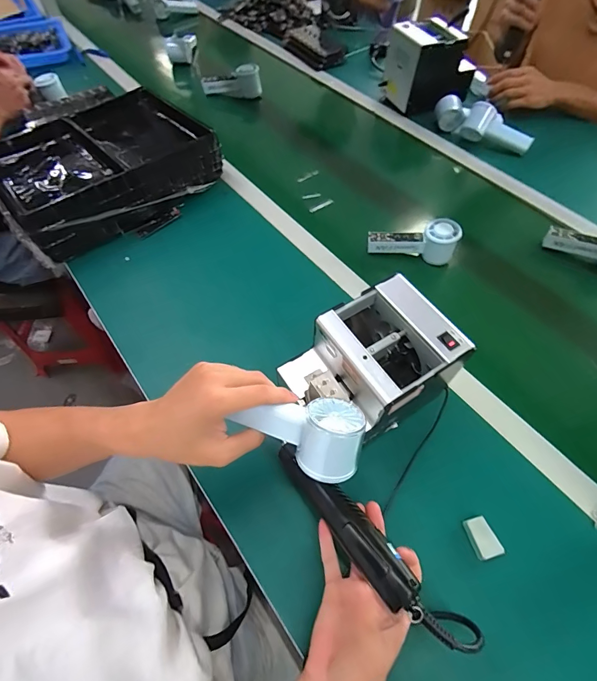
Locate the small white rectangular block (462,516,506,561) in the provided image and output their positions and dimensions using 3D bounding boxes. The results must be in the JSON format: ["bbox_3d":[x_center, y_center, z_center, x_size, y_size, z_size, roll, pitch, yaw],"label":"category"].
[{"bbox_3d":[0.208,0.222,0.407,0.026,0.014,0.040,-17,60,-10],"label":"small white rectangular block"}]

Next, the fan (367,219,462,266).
[{"bbox_3d":[0.198,-0.180,0.632,0.147,0.057,0.050,10,59,6],"label":"fan"}]

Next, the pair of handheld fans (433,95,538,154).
[{"bbox_3d":[0.415,-0.491,0.817,0.229,0.060,0.058,32,63,18],"label":"pair of handheld fans"}]

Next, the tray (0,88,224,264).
[{"bbox_3d":[-0.382,-0.343,0.715,0.390,0.094,0.295,-34,64,-19],"label":"tray"}]

